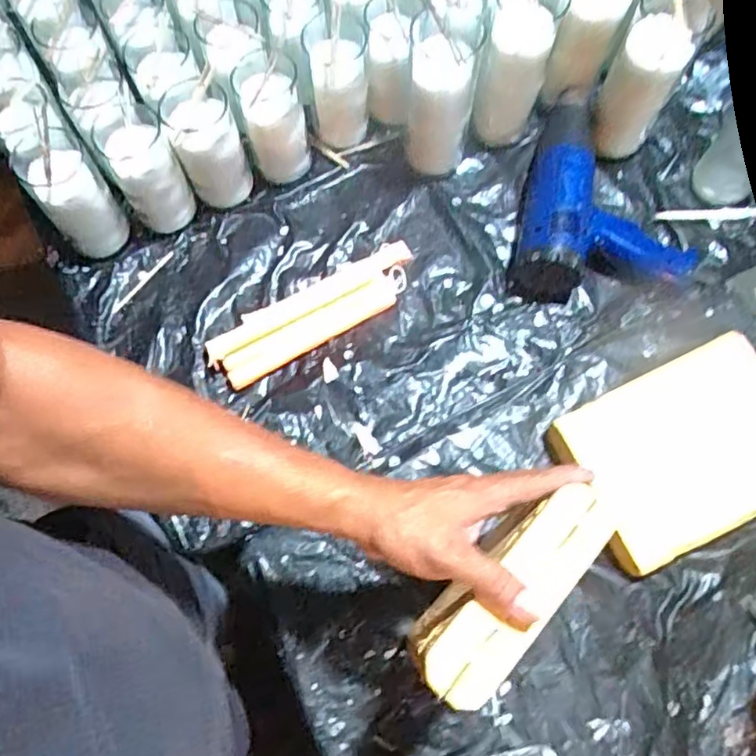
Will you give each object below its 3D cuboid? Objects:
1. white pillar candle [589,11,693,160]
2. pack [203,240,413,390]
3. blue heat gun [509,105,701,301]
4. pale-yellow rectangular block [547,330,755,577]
[{"bbox_3d":[0.276,-0.305,0.666,0.068,0.159,0.066,0,71,0],"label":"white pillar candle"},{"bbox_3d":[-0.063,-0.072,0.644,0.238,0.029,0.065,-33,74,-11],"label":"pack"},{"bbox_3d":[0.254,-0.191,0.660,0.178,0.067,0.238,14,72,4],"label":"blue heat gun"},{"bbox_3d":[0.297,0.070,0.589,0.214,0.047,0.159,-25,73,-9],"label":"pale-yellow rectangular block"}]

